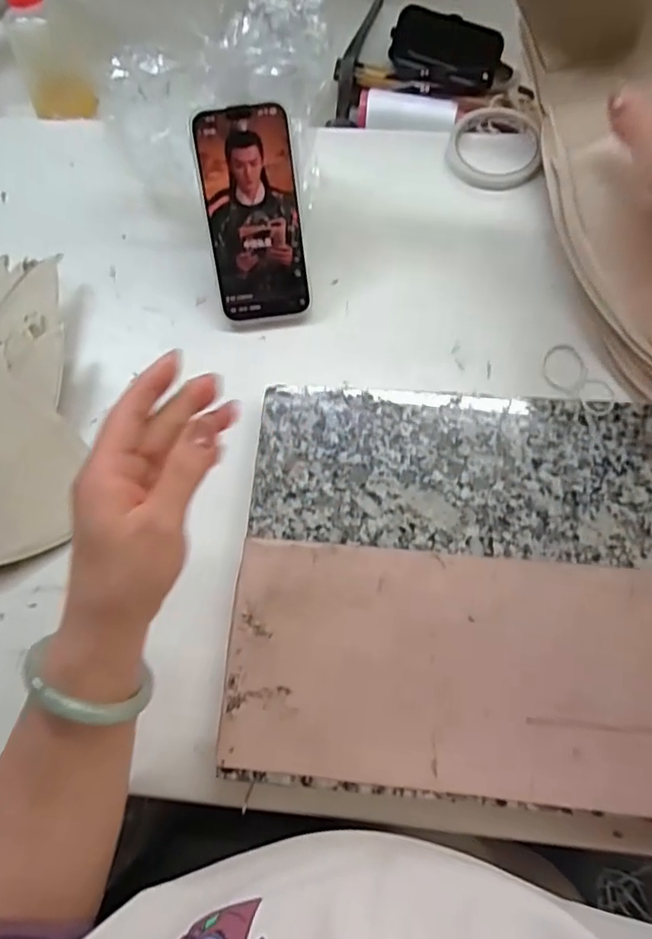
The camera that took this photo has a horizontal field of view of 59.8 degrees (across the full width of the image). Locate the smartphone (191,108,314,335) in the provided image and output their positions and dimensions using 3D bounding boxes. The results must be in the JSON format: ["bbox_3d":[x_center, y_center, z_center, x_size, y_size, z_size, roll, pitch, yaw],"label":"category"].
[{"bbox_3d":[-0.059,-0.206,0.472,0.078,0.008,0.165,-7,108,1],"label":"smartphone"}]

